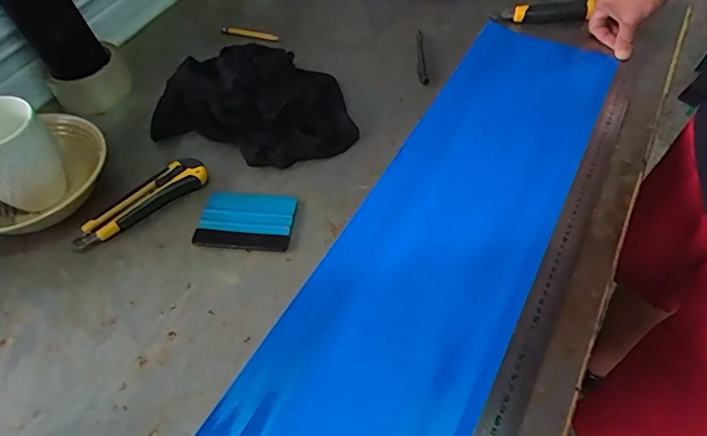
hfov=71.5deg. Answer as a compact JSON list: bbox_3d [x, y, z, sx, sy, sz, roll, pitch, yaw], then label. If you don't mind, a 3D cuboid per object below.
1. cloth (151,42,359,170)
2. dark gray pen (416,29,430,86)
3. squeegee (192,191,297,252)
[{"bbox_3d":[-0.106,-0.164,0.617,0.240,0.057,0.209,13,52,12],"label":"cloth"},{"bbox_3d":[0.095,-0.228,0.694,0.013,0.015,0.115,-1,51,1],"label":"dark gray pen"},{"bbox_3d":[-0.113,0.001,0.516,0.095,0.009,0.072,4,51,5],"label":"squeegee"}]

